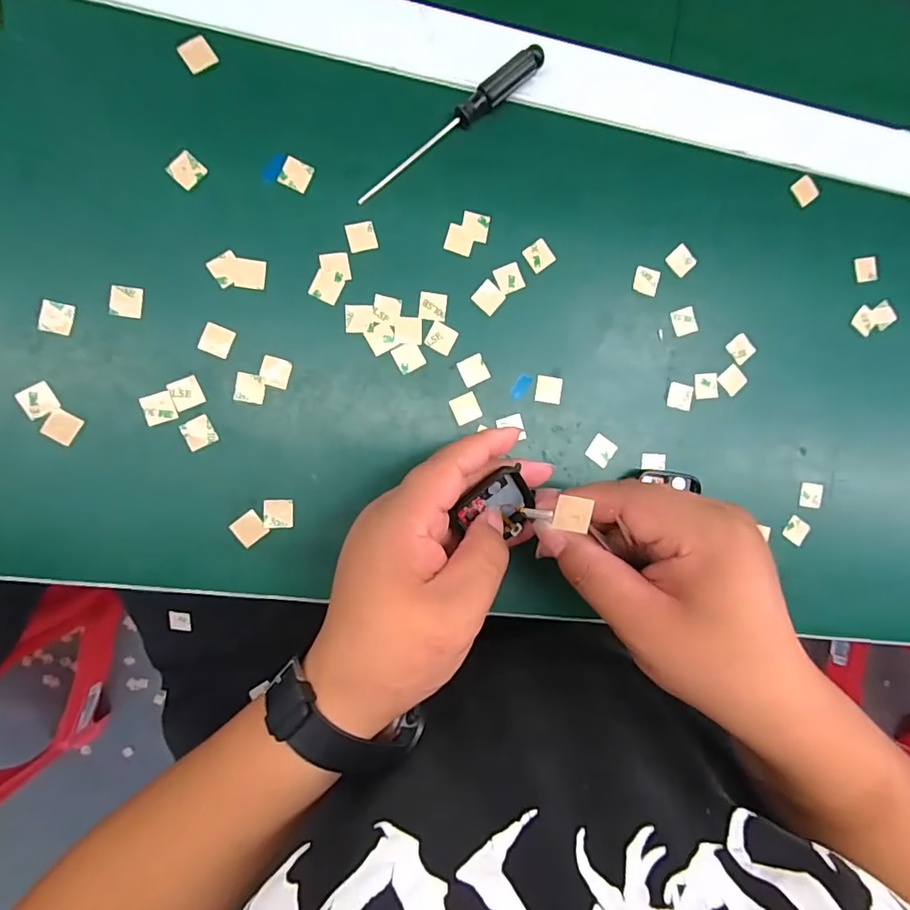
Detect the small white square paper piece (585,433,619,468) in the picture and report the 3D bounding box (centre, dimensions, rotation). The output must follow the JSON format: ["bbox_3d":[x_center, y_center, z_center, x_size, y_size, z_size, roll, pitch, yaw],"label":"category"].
[{"bbox_3d":[0.089,-0.003,0.310,0.016,0.004,0.016,36,84,-8],"label":"small white square paper piece"}]

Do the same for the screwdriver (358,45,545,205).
[{"bbox_3d":[-0.001,-0.183,0.286,0.129,0.015,0.014,-42,96,-7],"label":"screwdriver"}]

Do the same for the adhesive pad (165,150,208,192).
[{"bbox_3d":[-0.141,-0.150,0.271,0.015,0.004,0.016,42,84,-7],"label":"adhesive pad"}]

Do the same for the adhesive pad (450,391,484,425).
[{"bbox_3d":[0.007,-0.027,0.296,0.016,0.004,0.016,-24,94,-9],"label":"adhesive pad"}]

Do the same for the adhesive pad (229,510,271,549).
[{"bbox_3d":[-0.111,0.040,0.278,0.016,0.004,0.015,-40,96,-7],"label":"adhesive pad"}]

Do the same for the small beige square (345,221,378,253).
[{"bbox_3d":[-0.052,-0.122,0.285,0.015,0.004,0.015,-16,93,-9],"label":"small beige square"}]

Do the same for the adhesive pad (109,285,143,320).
[{"bbox_3d":[-0.171,-0.080,0.266,0.015,0.004,0.016,3,89,-9],"label":"adhesive pad"}]

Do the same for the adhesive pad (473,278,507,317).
[{"bbox_3d":[0.020,-0.092,0.298,0.015,0.004,0.016,40,84,-7],"label":"adhesive pad"}]

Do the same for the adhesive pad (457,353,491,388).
[{"bbox_3d":[0.011,-0.049,0.297,0.016,0.004,0.016,-27,94,-9],"label":"adhesive pad"}]

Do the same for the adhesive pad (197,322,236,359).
[{"bbox_3d":[-0.127,-0.061,0.275,0.015,0.004,0.016,20,87,-9],"label":"adhesive pad"}]

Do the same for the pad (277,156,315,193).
[{"bbox_3d":[-0.087,-0.153,0.280,0.016,0.004,0.015,21,87,-9],"label":"pad"}]

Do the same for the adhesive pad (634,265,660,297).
[{"bbox_3d":[0.118,-0.106,0.314,0.015,0.004,0.016,10,88,-9],"label":"adhesive pad"}]

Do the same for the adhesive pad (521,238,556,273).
[{"bbox_3d":[0.050,-0.118,0.302,0.016,0.004,0.016,-39,96,-7],"label":"adhesive pad"}]

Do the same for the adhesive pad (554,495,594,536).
[{"bbox_3d":[0.050,0.025,0.216,0.014,0.004,0.012,11,67,28],"label":"adhesive pad"}]

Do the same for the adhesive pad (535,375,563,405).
[{"bbox_3d":[0.056,-0.039,0.304,0.016,0.004,0.016,7,89,-9],"label":"adhesive pad"}]

